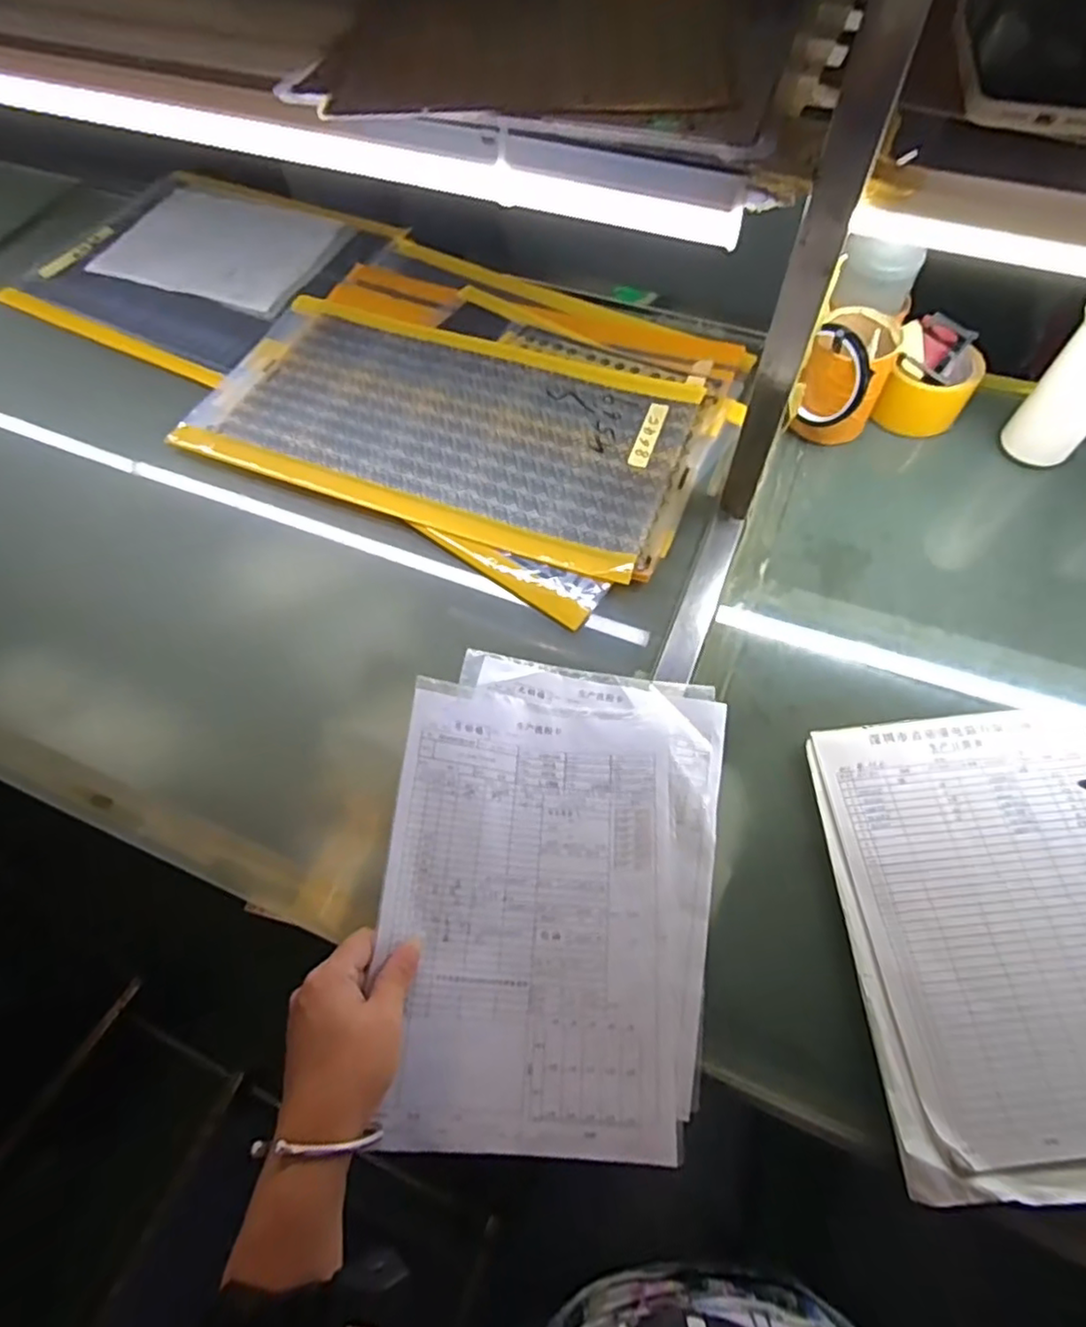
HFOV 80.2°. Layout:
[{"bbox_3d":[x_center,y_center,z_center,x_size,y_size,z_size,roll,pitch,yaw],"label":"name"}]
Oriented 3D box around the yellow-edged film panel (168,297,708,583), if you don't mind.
[{"bbox_3d":[-0.109,-0.272,0.703,0.517,0.011,0.275,18,64,12],"label":"yellow-edged film panel"}]

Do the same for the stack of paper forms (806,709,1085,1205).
[{"bbox_3d":[0.337,0.183,0.458,0.236,0.014,0.306,-2,62,1],"label":"stack of paper forms"}]

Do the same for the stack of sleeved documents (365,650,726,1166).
[{"bbox_3d":[0.014,0.149,0.469,0.234,0.044,0.338,3,62,4],"label":"stack of sleeved documents"}]

